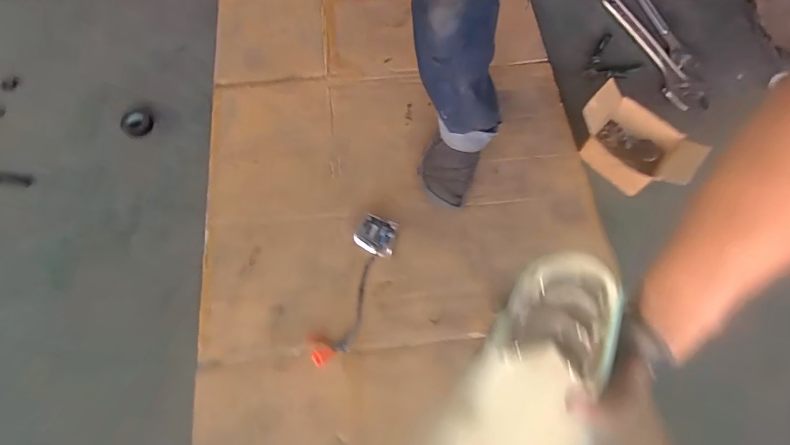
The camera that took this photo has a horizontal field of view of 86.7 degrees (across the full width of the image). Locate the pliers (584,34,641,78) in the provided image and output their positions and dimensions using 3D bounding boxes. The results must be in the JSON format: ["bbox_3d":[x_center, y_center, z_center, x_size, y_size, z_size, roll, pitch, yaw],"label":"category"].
[{"bbox_3d":[0.484,-0.367,0.956,0.124,0.020,0.107,-33,72,-14],"label":"pliers"}]

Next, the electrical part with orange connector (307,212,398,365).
[{"bbox_3d":[-0.073,0.112,0.717,0.076,0.072,0.265,23,69,8],"label":"electrical part with orange connector"}]

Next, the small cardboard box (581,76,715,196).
[{"bbox_3d":[0.458,-0.155,0.809,0.222,0.099,0.137,41,73,15],"label":"small cardboard box"}]

